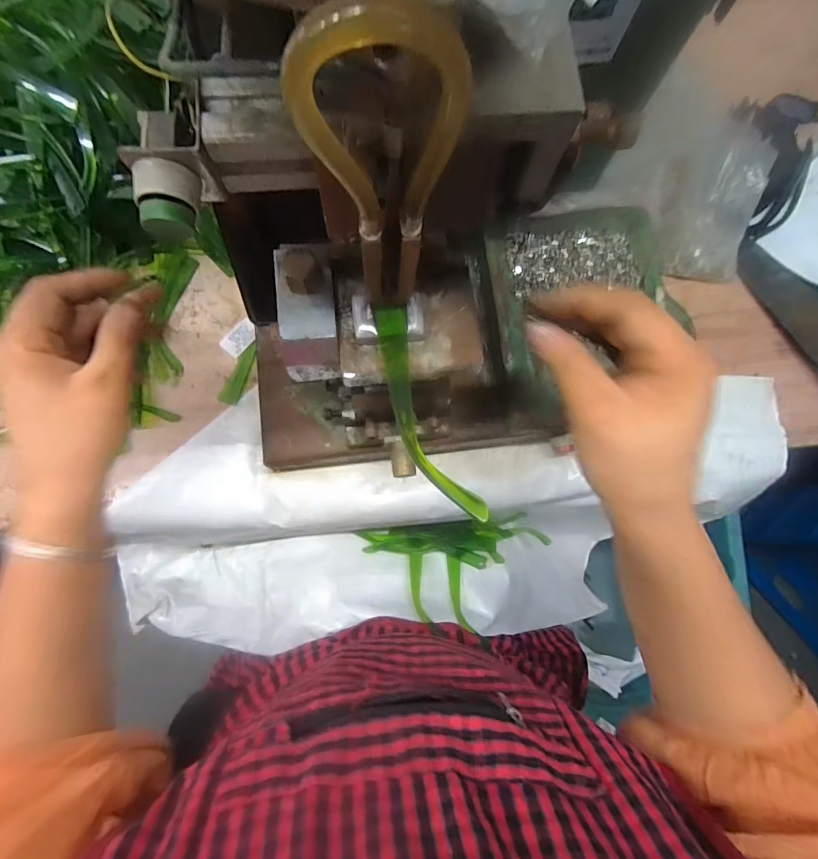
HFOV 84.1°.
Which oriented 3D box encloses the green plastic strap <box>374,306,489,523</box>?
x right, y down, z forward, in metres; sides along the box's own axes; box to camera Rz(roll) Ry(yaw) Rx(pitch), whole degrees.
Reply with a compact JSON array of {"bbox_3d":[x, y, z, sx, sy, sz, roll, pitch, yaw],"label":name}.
[{"bbox_3d":[0.005,-0.010,0.224,0.023,0.014,0.123,-18,64,-7],"label":"green plastic strap"}]

